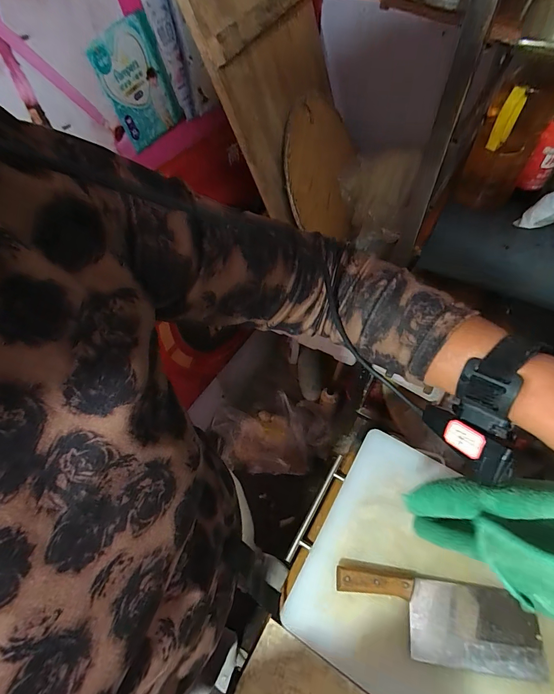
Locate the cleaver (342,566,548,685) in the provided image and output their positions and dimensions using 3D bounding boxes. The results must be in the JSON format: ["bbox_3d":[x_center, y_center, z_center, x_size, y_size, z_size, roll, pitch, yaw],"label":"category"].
[{"bbox_3d":[0.236,0.397,0.507,0.290,0.028,0.100,3,55,7],"label":"cleaver"}]

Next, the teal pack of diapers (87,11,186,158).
[{"bbox_3d":[-0.254,-0.484,0.653,0.010,0.174,0.146,24,65,27],"label":"teal pack of diapers"}]

